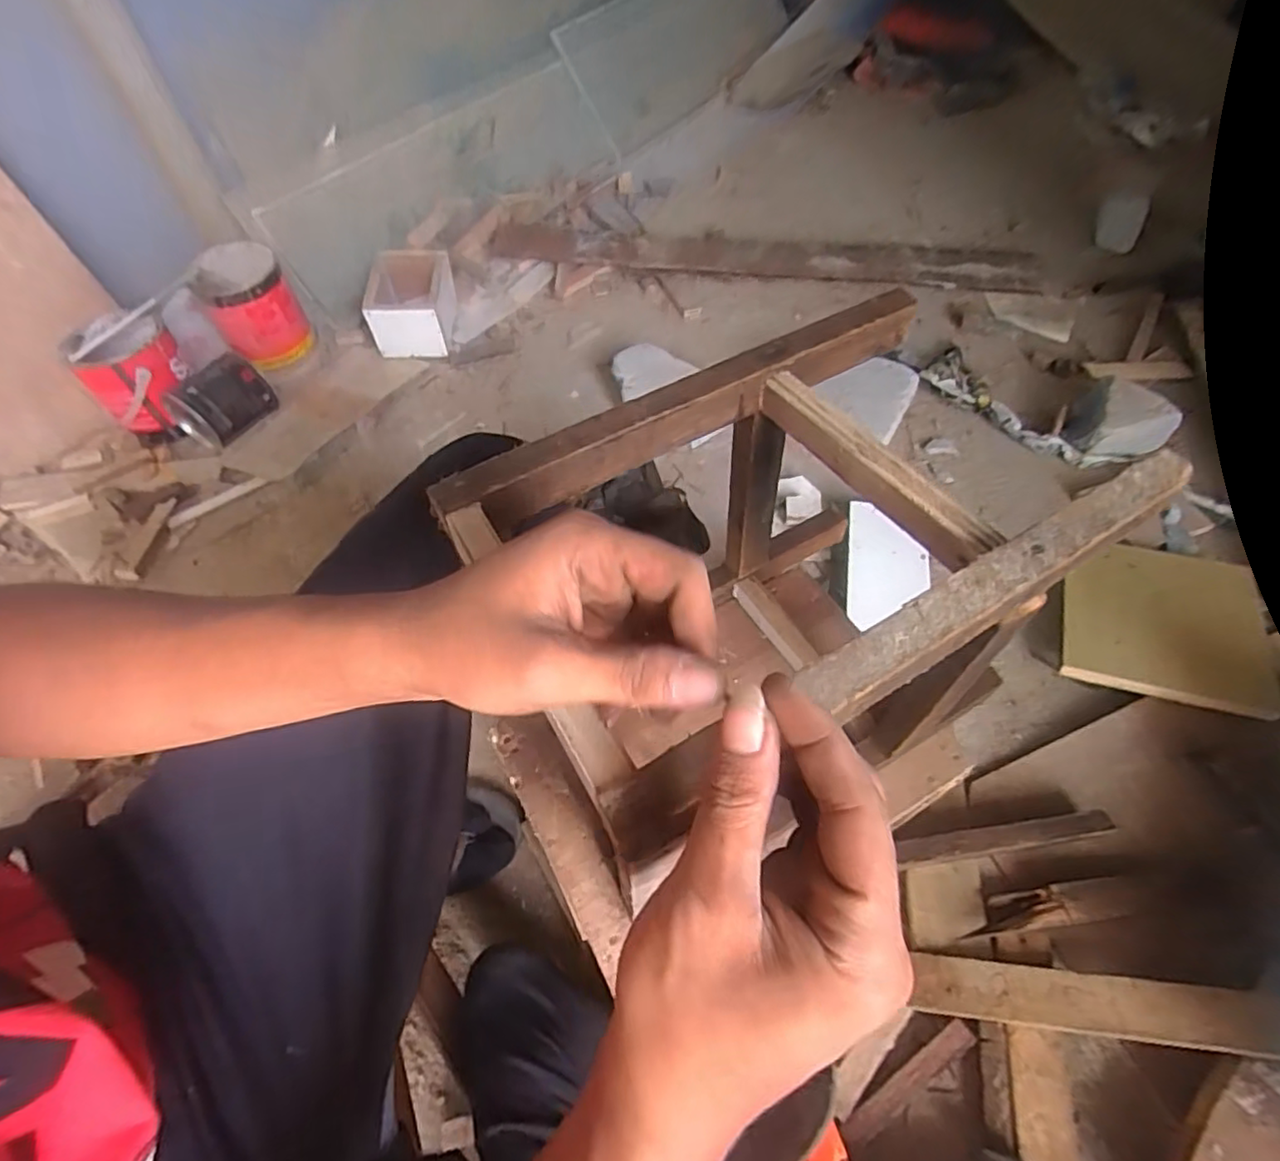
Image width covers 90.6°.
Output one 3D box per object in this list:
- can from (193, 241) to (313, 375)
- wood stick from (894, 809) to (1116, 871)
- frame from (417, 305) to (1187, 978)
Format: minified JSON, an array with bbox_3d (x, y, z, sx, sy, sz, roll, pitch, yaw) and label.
[{"bbox_3d":[-0.711,-0.504,1.165,0.145,0.154,0.158,-31,59,-18],"label":"can"},{"bbox_3d":[0.362,0.259,0.636,0.214,0.039,0.022,-8,55,-3],"label":"wood stick"},{"bbox_3d":[0.072,0.036,0.420,0.367,0.265,0.229,-28,58,-16],"label":"frame"}]

